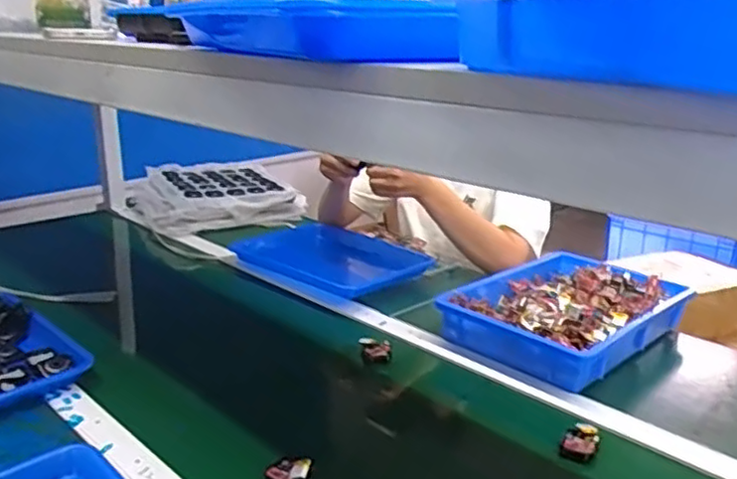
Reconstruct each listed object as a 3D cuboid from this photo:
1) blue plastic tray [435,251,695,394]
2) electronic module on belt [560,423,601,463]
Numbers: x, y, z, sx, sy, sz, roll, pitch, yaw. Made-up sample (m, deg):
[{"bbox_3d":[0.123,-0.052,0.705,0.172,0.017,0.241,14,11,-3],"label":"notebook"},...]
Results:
[{"bbox_3d":[0.303,0.107,1.018,0.355,0.056,0.256,-16,25,-42],"label":"blue plastic tray"},{"bbox_3d":[0.237,0.224,0.732,0.035,0.015,0.053,10,20,26],"label":"electronic module on belt"}]

